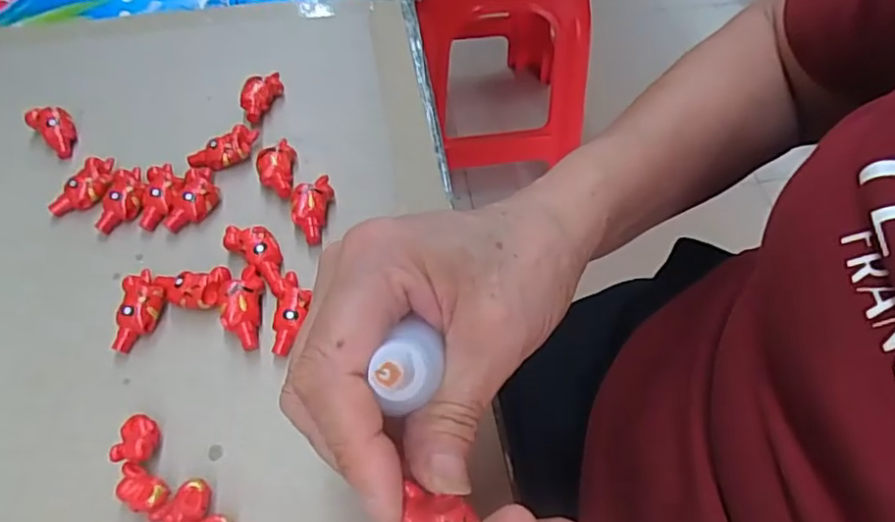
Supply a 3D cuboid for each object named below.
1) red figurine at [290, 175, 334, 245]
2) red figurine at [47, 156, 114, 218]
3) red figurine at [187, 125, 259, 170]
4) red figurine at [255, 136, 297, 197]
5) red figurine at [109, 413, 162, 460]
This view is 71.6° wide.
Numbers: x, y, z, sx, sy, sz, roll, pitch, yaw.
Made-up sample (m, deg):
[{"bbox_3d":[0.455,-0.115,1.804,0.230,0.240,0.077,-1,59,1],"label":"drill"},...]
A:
[{"bbox_3d":[-0.068,-0.026,0.310,0.017,0.016,0.037,7,56,2],"label":"red figurine"},{"bbox_3d":[-0.182,-0.037,0.315,0.017,0.014,0.037,21,57,11],"label":"red figurine"},{"bbox_3d":[-0.117,-0.059,0.329,0.038,0.015,0.016,-29,62,-20],"label":"red figurine"},{"bbox_3d":[-0.089,-0.046,0.322,0.018,0.015,0.032,-1,56,-3],"label":"red figurine"},{"bbox_3d":[-0.122,0.072,0.247,0.015,0.015,0.018,-2,56,-4],"label":"red figurine"}]

